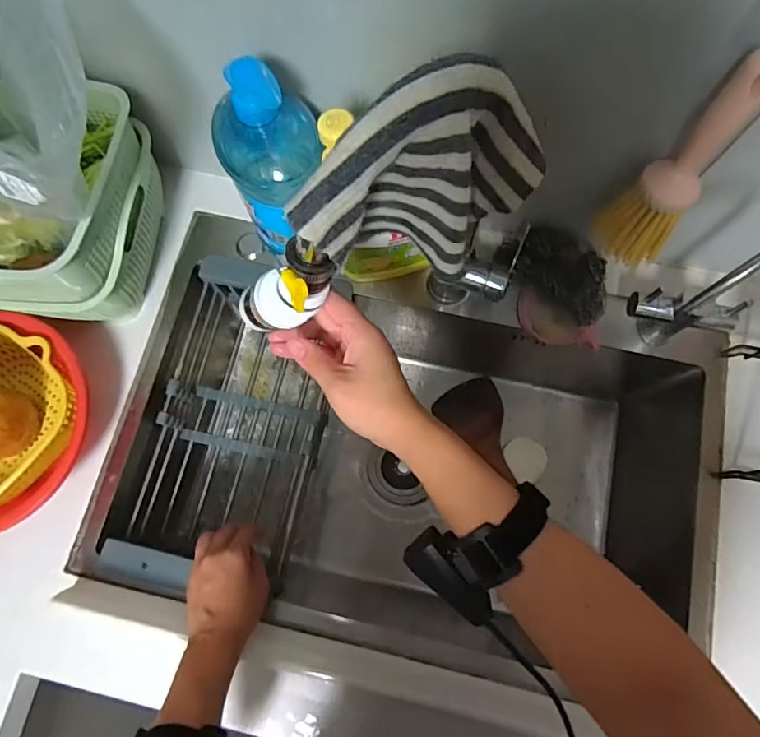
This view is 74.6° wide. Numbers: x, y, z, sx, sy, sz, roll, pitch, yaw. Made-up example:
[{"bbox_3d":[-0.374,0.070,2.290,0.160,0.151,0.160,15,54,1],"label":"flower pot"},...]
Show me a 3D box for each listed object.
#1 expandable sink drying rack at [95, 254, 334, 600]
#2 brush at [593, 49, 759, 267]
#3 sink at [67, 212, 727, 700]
[{"bbox_3d":[-0.167,0.071,0.619,0.190,0.110,0.362,14,75,4],"label":"expandable sink drying rack"},{"bbox_3d":[0.257,-0.164,0.428,0.063,0.205,0.049,40,79,10],"label":"brush"},{"bbox_3d":[0.043,0.093,0.661,0.670,0.201,0.413,9,75,3],"label":"sink"}]

